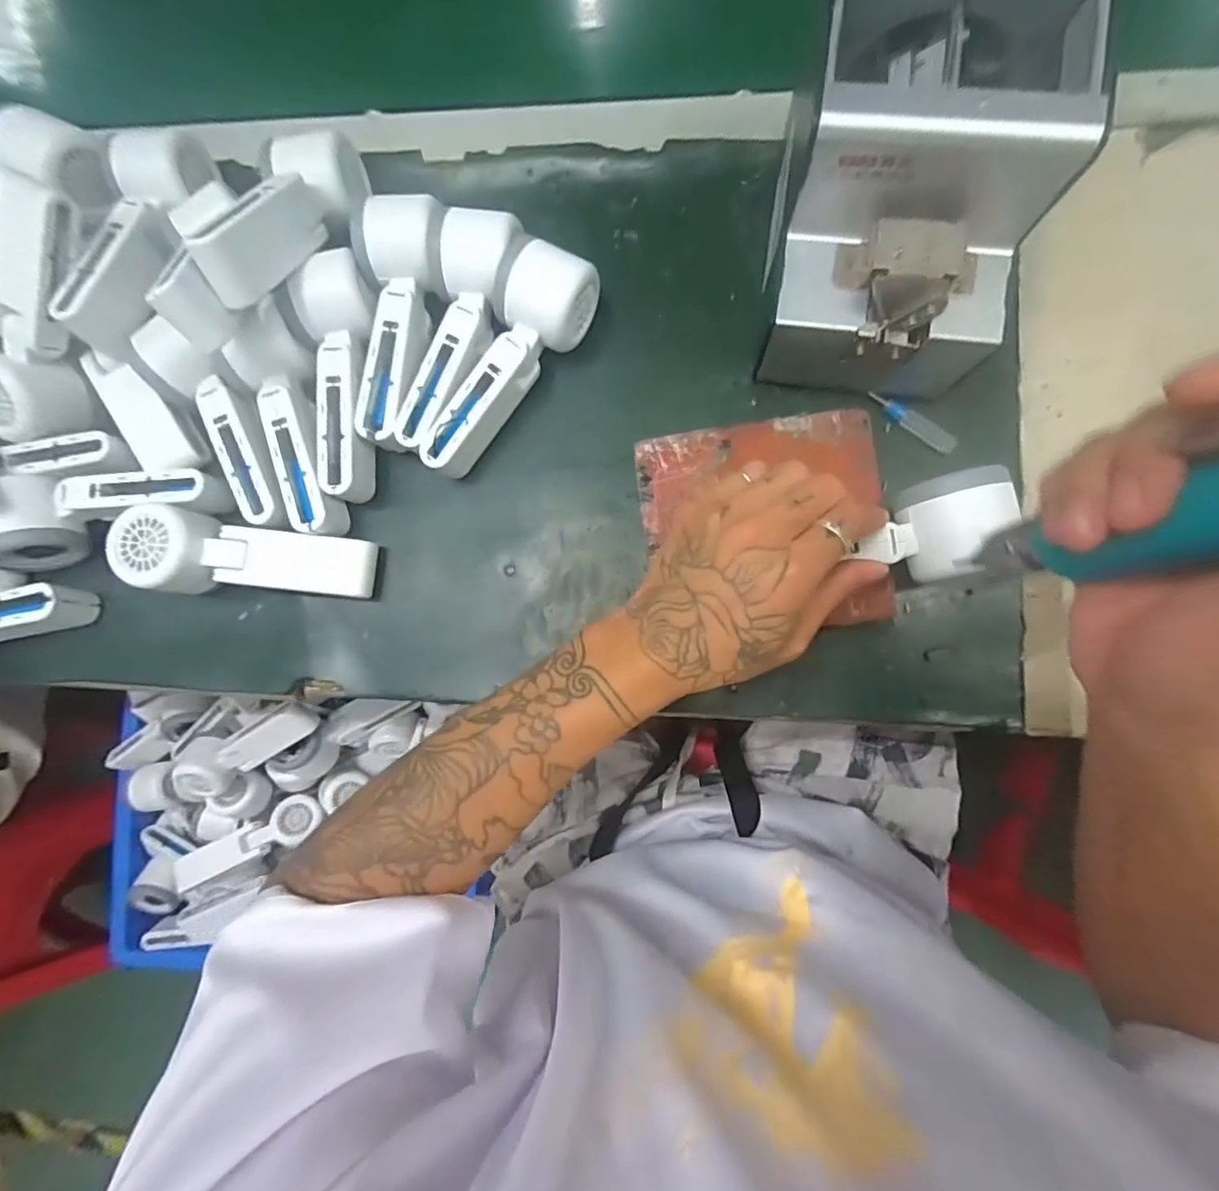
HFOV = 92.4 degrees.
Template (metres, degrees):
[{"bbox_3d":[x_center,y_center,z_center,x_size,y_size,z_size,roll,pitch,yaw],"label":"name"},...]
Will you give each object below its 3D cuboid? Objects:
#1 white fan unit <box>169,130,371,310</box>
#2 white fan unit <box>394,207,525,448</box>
[{"bbox_3d":[-0.214,-0.250,0.375,0.052,0.049,0.159,17,60,8],"label":"white fan unit"},{"bbox_3d":[-0.110,-0.179,0.405,0.055,0.061,0.165,23,87,8],"label":"white fan unit"}]

